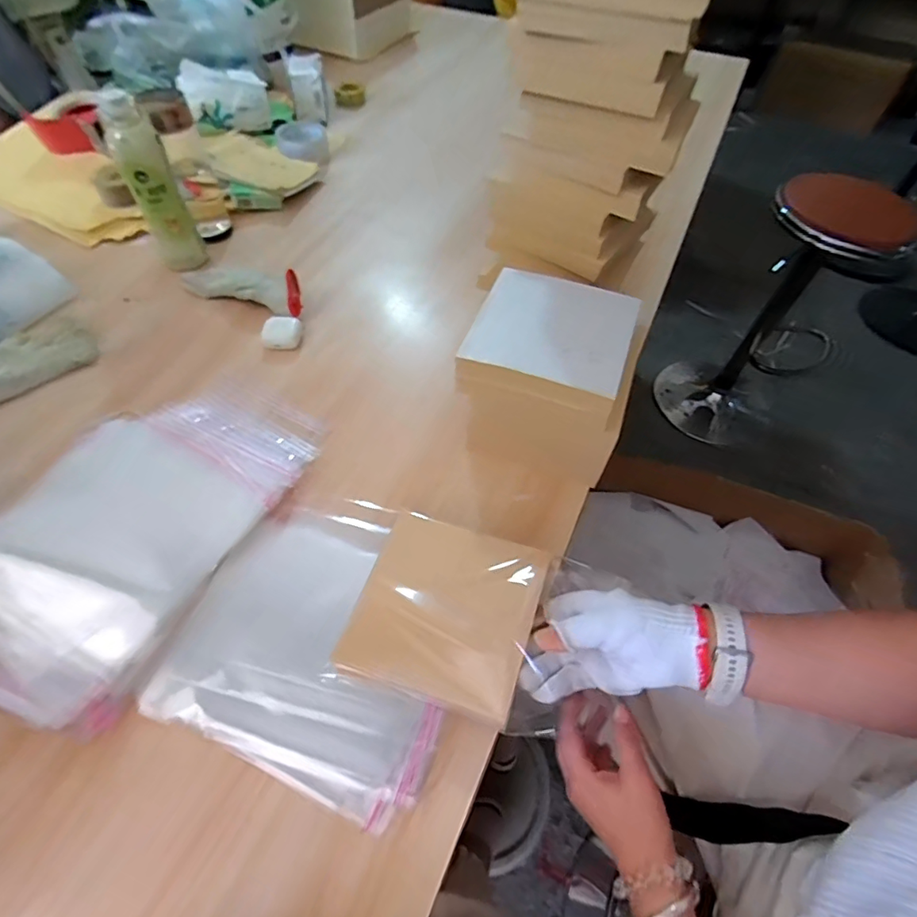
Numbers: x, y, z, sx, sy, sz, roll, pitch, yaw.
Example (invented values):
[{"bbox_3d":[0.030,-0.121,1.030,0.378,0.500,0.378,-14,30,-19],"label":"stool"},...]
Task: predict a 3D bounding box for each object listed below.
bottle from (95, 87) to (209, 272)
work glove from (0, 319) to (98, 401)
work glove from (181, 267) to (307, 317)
[{"bbox_3d":[-0.408,-0.363,0.678,0.062,0.208,0.066,-25,59,-19],"label":"bottle"},{"bbox_3d":[-0.551,-0.116,0.612,0.185,0.023,0.110,-38,64,-25],"label":"work glove"},{"bbox_3d":[-0.296,-0.243,0.700,0.191,0.040,0.064,19,56,11],"label":"work glove"}]

